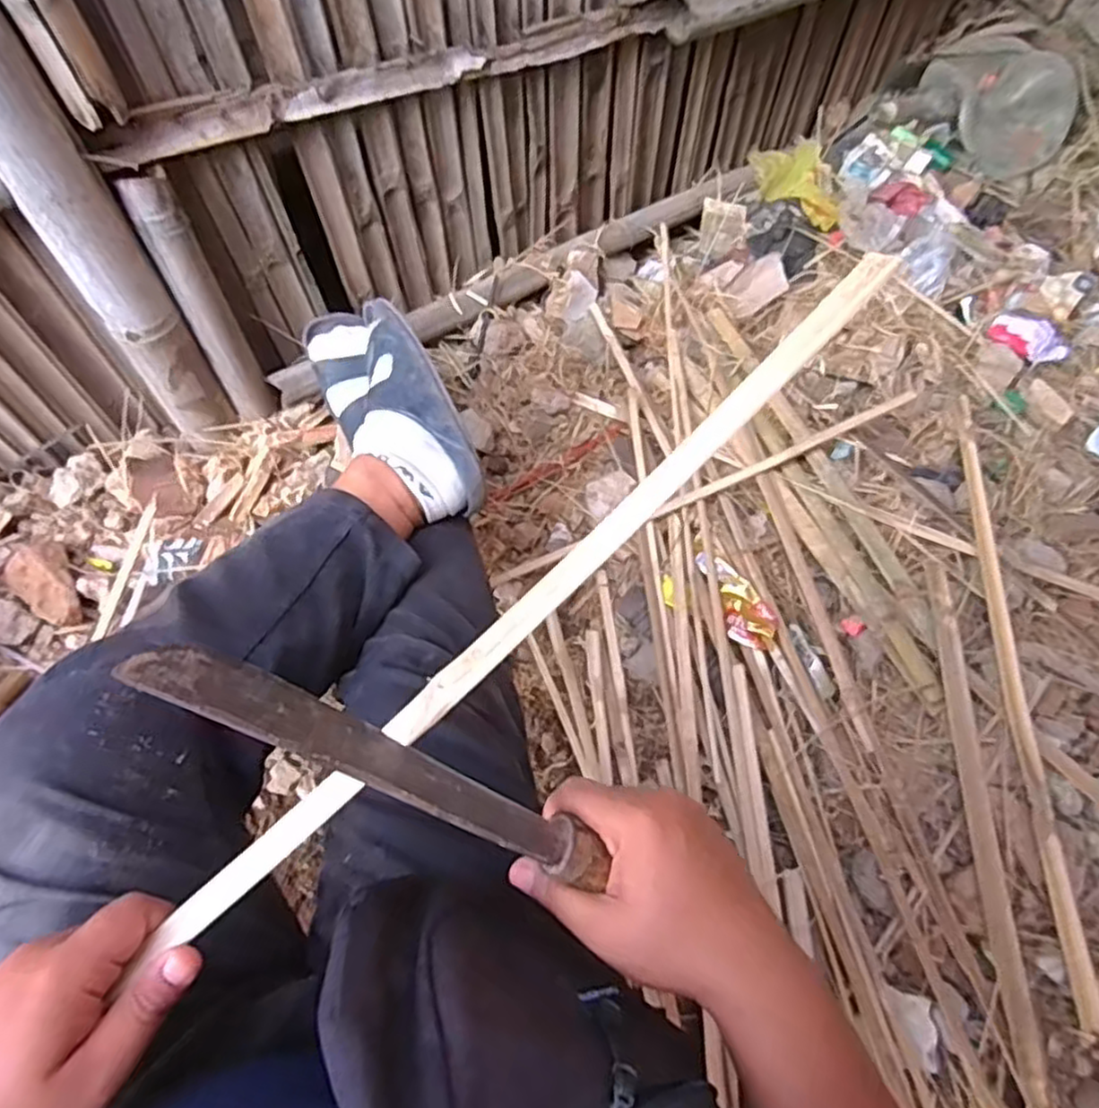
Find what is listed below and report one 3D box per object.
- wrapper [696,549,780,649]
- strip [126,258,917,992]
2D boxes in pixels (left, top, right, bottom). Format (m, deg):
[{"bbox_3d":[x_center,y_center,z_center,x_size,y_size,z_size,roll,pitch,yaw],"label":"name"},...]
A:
[{"bbox_3d":[0.229,0.051,0.879,0.055,0.015,0.131,-17,68,-8],"label":"wrapper"},{"bbox_3d":[-0.016,0.031,0.344,0.466,0.012,0.021,-43,73,4],"label":"strip"}]

